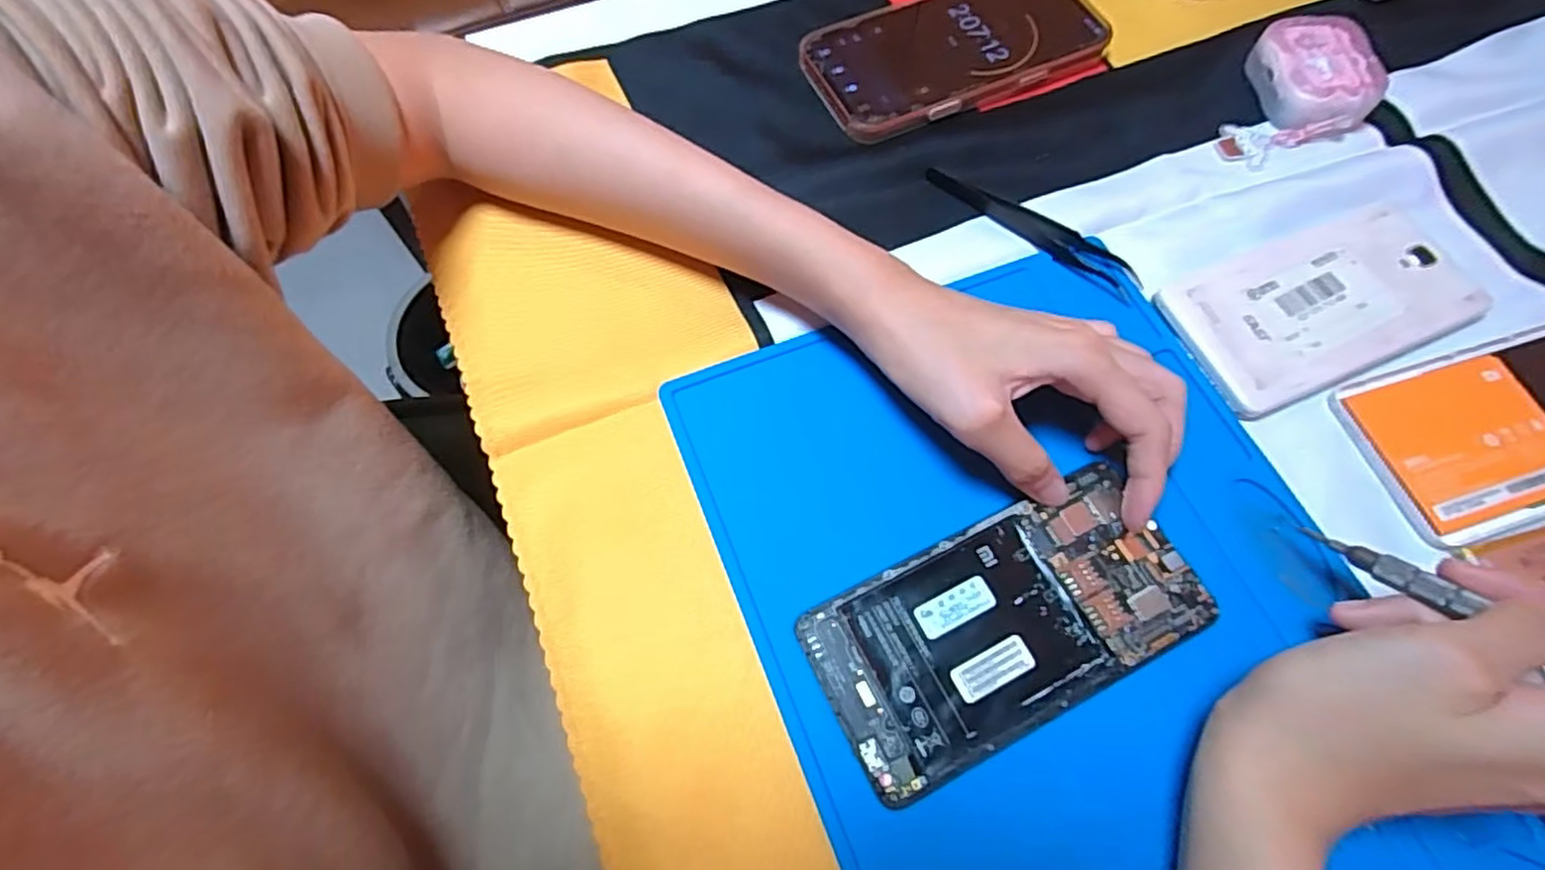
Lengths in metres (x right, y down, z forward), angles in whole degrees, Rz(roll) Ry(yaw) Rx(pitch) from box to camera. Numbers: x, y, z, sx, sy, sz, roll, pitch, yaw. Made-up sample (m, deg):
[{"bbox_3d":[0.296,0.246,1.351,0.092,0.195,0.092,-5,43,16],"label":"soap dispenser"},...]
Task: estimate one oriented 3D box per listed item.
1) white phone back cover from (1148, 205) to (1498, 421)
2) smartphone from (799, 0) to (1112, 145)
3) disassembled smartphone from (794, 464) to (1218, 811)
[{"bbox_3d":[0.254,-0.060,0.325,0.143,0.009,0.070,-20,67,-10],"label":"white phone back cover"},{"bbox_3d":[0.103,-0.218,0.398,0.165,0.014,0.081,-22,67,-11],"label":"smartphone"},{"bbox_3d":[0.088,0.071,0.267,0.144,0.004,0.071,-23,67,-9],"label":"disassembled smartphone"}]

